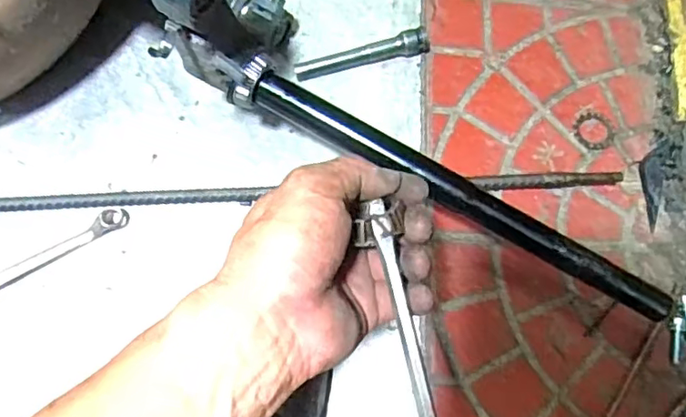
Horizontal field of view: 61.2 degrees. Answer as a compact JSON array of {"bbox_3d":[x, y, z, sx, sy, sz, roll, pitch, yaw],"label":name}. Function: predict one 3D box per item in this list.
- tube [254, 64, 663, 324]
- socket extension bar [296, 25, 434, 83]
[{"bbox_3d":[0.088,-0.014,0.443,0.343,0.028,0.026,28,78,8],"label":"tube"},{"bbox_3d":[0.019,-0.145,0.545,0.128,0.023,0.019,-14,76,-4],"label":"socket extension bar"}]

